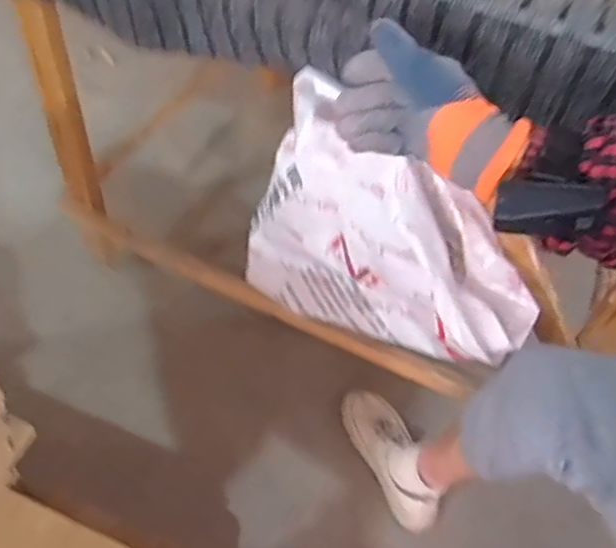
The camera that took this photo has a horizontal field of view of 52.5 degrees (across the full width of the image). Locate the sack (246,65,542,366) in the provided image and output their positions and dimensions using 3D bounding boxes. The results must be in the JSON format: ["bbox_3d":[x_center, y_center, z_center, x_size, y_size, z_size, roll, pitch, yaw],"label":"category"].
[{"bbox_3d":[0.078,-0.021,0.805,0.410,0.397,0.090,34,57,19],"label":"sack"}]

